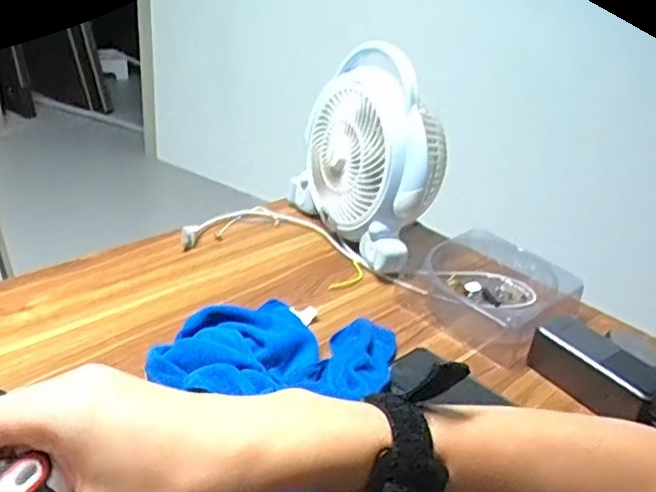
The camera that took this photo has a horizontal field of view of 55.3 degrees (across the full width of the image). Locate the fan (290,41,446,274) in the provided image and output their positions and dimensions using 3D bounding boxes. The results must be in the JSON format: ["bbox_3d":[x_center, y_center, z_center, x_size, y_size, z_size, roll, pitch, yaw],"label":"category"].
[{"bbox_3d":[0.069,-0.126,0.869,0.122,0.248,0.263,-12,32,-29],"label":"fan"}]

